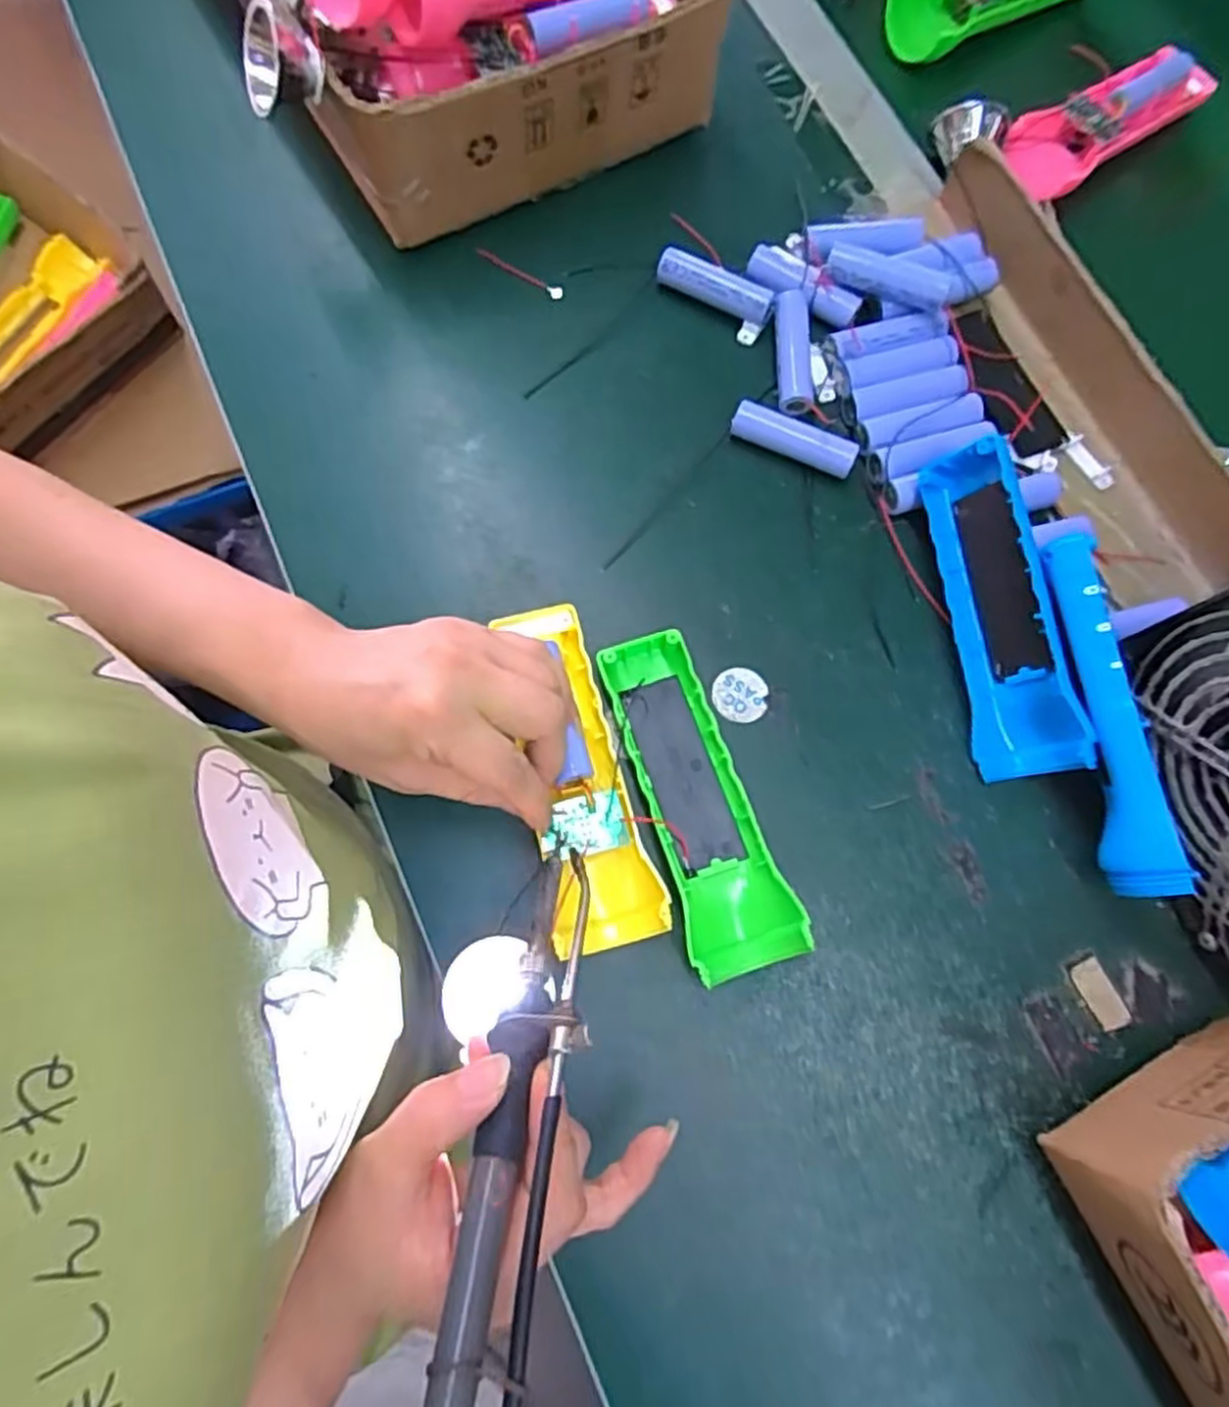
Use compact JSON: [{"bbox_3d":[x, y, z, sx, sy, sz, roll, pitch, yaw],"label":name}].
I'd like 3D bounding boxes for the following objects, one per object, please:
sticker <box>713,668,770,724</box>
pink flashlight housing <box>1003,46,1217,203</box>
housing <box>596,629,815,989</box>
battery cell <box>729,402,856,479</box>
[{"bbox_3d":[0.061,-0.004,0.372,0.026,0.004,0.026,1,74,-3],"label":"sticker"},{"bbox_3d":[0.287,-0.341,0.454,0.167,0.026,0.046,-32,78,-11],"label":"pink flashlight housing"},{"bbox_3d":[0.038,0.043,0.348,0.048,0.026,0.154,-16,76,-7],"label":"housing"},{"bbox_3d":[0.092,-0.136,0.395,0.064,0.016,0.016,24,75,4],"label":"battery cell"}]

